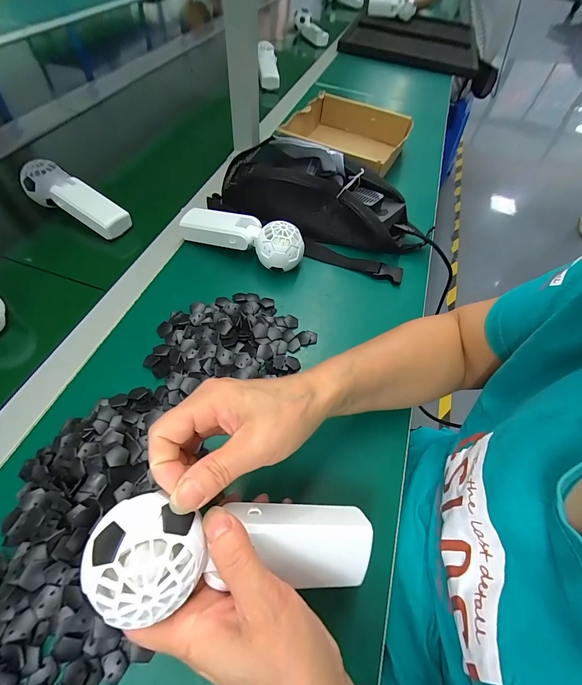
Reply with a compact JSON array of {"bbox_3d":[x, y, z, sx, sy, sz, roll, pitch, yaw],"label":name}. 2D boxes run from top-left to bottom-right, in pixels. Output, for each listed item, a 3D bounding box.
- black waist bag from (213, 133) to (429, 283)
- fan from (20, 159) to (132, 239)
[{"bbox_3d":[0.041,-0.199,0.451,0.311,0.086,0.145,22,57,10],"label":"black waist bag"},{"bbox_3d":[-0.306,-0.206,0.450,0.154,0.048,0.049,25,58,12],"label":"fan"}]

